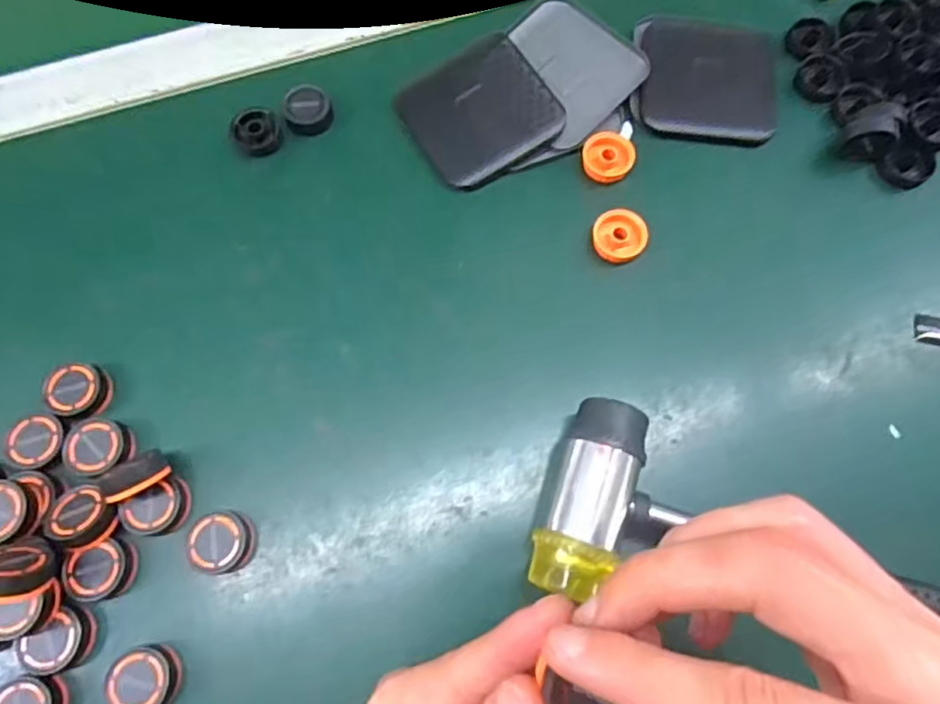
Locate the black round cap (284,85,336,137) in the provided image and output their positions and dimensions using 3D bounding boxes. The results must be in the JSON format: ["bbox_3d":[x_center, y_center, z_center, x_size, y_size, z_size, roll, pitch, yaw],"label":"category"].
[{"bbox_3d":[-0.084,-0.126,0.325,0.023,0.012,0.023,0,74,-2],"label":"black round cap"}]

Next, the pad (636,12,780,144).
[{"bbox_3d":[0.127,-0.148,0.336,0.073,0.008,0.070,6,74,0],"label":"pad"}]

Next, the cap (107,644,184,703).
[{"bbox_3d":[-0.128,0.129,0.245,0.025,0.013,0.024,0,74,-2],"label":"cap"}]

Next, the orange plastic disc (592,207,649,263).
[{"bbox_3d":[0.074,-0.058,0.308,0.026,0.009,0.025,0,74,-2],"label":"orange plastic disc"}]

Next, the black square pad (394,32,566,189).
[{"bbox_3d":[0.006,-0.127,0.327,0.072,0.009,0.068,-31,77,-10],"label":"black square pad"}]

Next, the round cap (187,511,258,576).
[{"bbox_3d":[-0.104,0.080,0.260,0.027,0.007,0.024,-4,74,-3],"label":"round cap"}]

